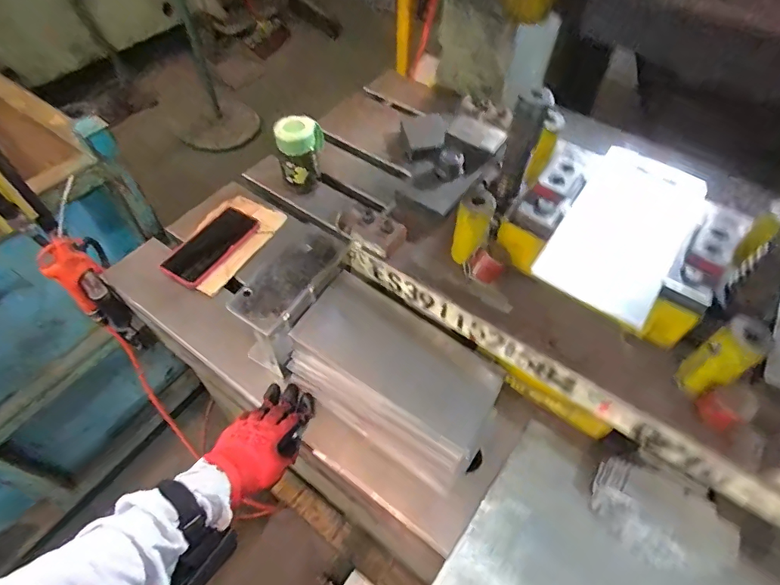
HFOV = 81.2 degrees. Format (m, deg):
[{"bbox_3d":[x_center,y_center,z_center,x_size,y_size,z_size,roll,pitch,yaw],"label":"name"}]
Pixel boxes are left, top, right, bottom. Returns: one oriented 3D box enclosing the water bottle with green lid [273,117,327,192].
[{"bbox_3d":[-0.155,-0.243,0.806,0.079,0.124,0.060,-6,55,-7],"label":"water bottle with green lid"}]

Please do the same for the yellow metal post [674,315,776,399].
[{"bbox_3d":[0.340,0.069,0.468,0.040,0.094,0.042,-27,60,-20],"label":"yellow metal post"}]

